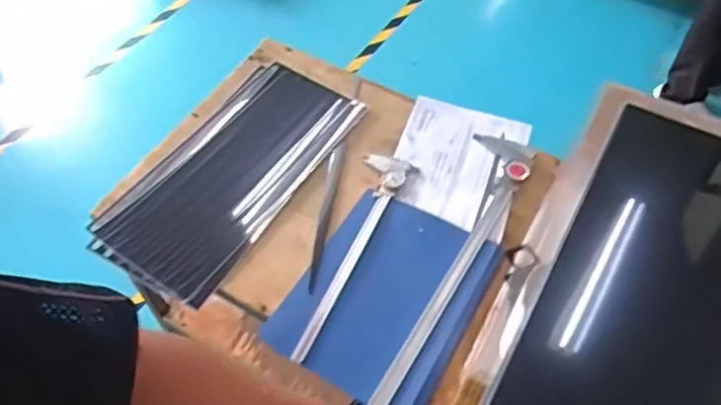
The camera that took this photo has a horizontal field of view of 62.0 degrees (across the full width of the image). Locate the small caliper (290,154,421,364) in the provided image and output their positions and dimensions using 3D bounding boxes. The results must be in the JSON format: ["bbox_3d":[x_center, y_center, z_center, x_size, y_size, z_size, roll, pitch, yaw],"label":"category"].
[{"bbox_3d":[-0.016,0.073,0.924,0.086,0.014,0.378,20,57,13],"label":"small caliper"}]

